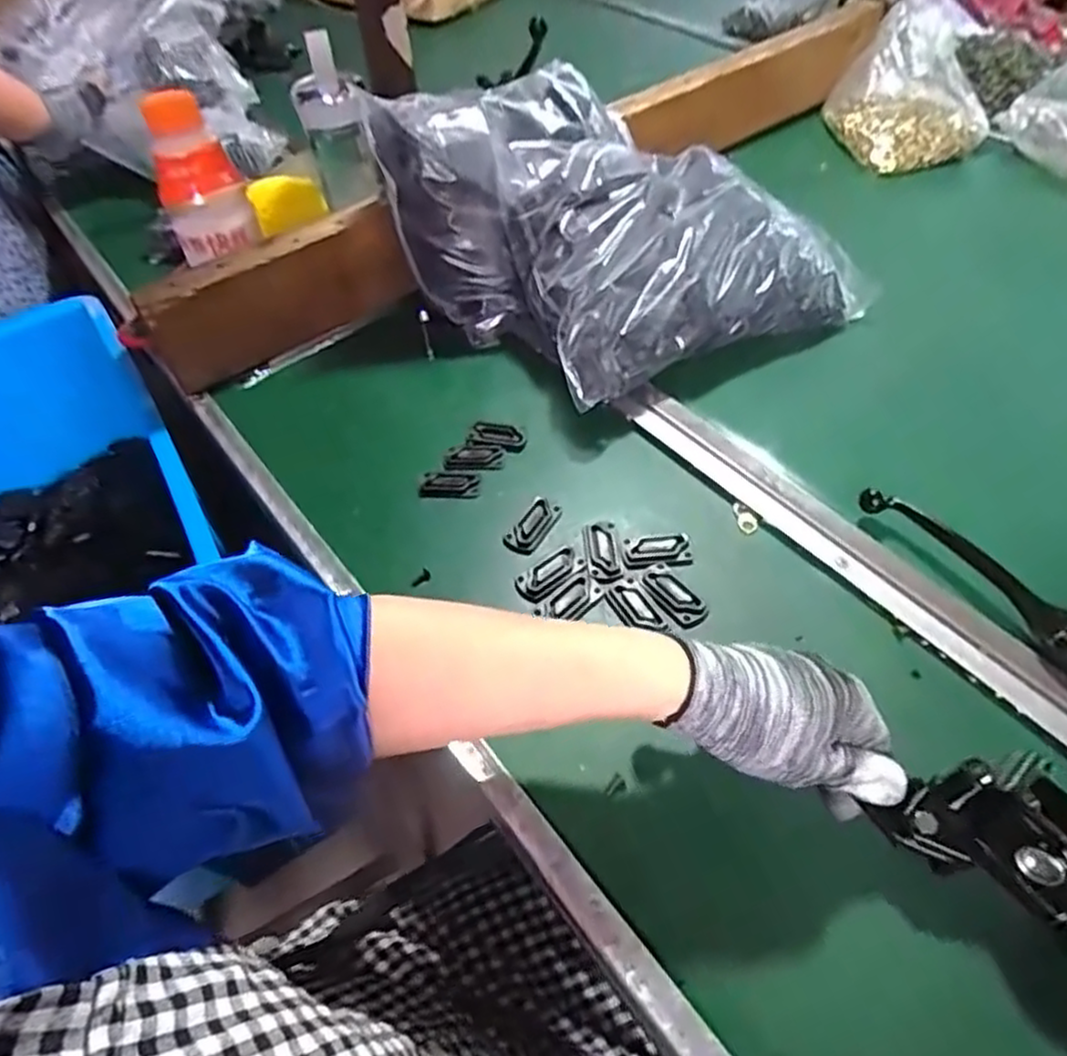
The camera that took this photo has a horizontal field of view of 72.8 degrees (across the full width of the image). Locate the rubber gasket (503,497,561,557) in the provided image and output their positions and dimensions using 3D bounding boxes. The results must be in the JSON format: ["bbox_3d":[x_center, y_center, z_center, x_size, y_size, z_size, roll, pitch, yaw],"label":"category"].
[{"bbox_3d":[0.000,-0.001,0.513,0.023,0.004,0.048,28,59,23],"label":"rubber gasket"}]

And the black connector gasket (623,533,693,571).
[{"bbox_3d":[0.084,0.016,0.494,0.045,0.005,0.025,-6,52,-1],"label":"black connector gasket"}]

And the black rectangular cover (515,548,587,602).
[{"bbox_3d":[0.011,0.031,0.486,0.048,0.004,0.025,-35,58,-21],"label":"black rectangular cover"}]

